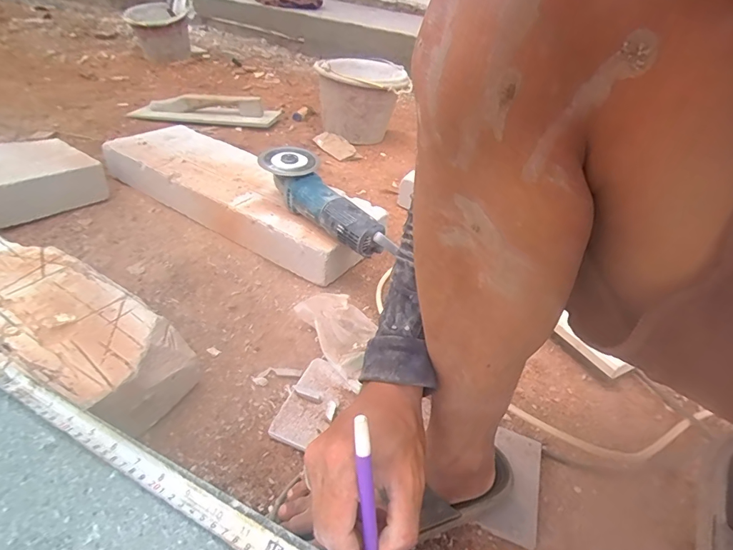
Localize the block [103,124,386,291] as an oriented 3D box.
[{"bbox_3d":[-0.262,-0.169,0.879,0.610,0.087,0.223,25,37,21],"label":"block"}]

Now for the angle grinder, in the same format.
[{"bbox_3d":[-0.074,-0.119,0.699,0.096,0.080,0.313,-18,43,-34],"label":"angle grinder"}]

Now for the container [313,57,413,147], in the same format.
[{"bbox_3d":[-0.024,-0.541,1.339,0.279,0.216,0.227,-1,36,-16],"label":"container"}]

